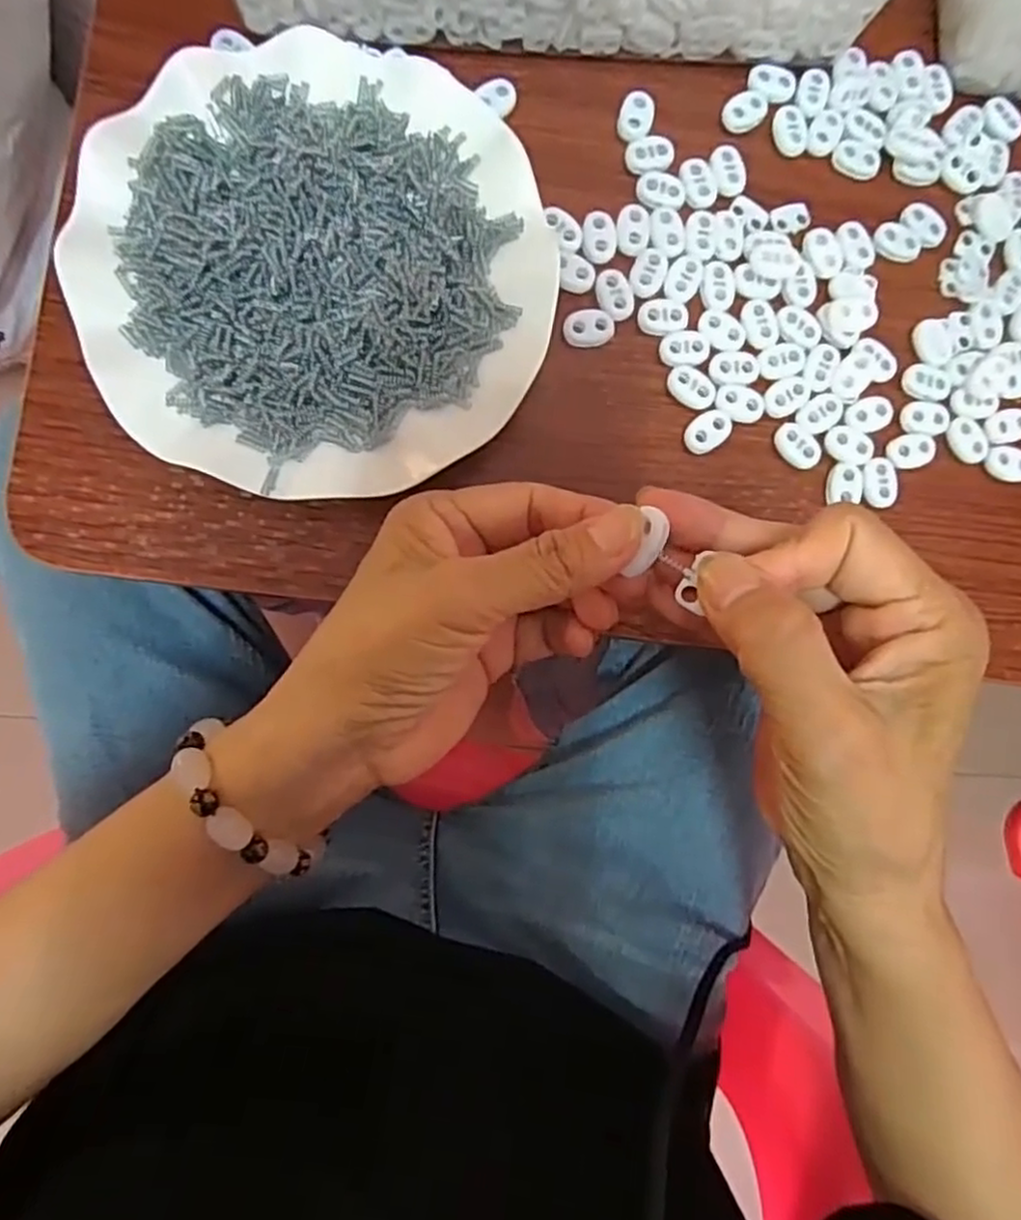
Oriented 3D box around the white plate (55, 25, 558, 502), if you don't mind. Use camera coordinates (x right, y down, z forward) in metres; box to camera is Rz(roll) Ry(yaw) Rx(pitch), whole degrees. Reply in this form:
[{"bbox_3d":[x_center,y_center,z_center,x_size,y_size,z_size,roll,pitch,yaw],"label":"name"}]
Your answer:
[{"bbox_3d":[-0.077,-0.137,0.292,0.179,0.023,0.183,0,86,-7],"label":"white plate"}]

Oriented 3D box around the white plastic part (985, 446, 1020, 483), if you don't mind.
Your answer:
[{"bbox_3d":[0.233,-0.068,0.332,0.022,0.005,0.015,12,85,-6],"label":"white plastic part"}]

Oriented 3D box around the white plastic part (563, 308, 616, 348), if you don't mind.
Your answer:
[{"bbox_3d":[0.035,-0.124,0.314,0.023,0.004,0.016,-5,87,-7],"label":"white plastic part"}]

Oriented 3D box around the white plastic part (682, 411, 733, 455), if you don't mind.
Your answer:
[{"bbox_3d":[0.088,-0.079,0.317,0.023,0.005,0.014,-37,91,-8],"label":"white plastic part"}]

